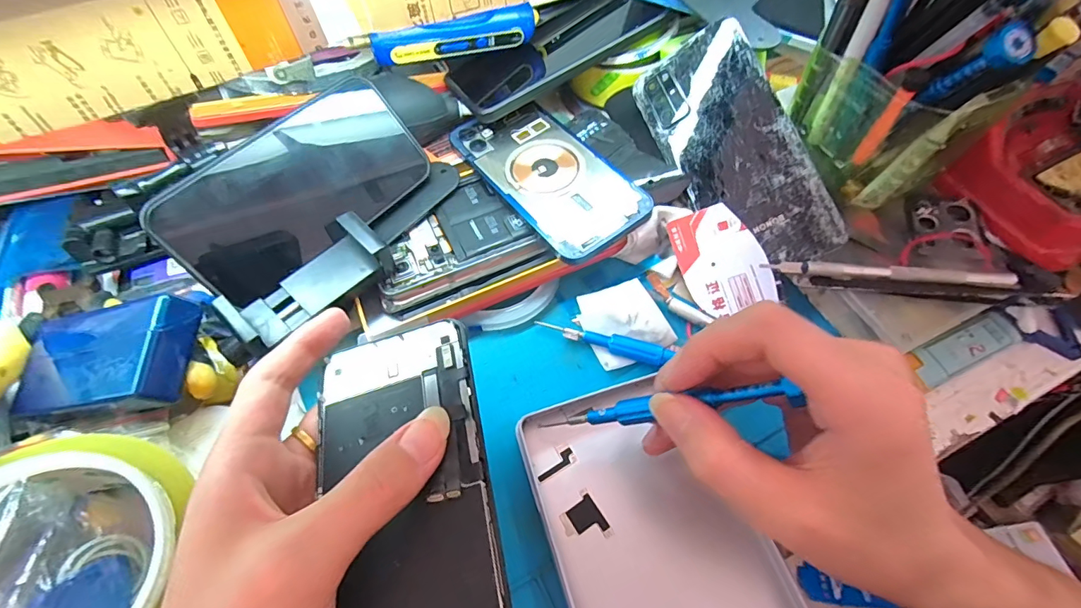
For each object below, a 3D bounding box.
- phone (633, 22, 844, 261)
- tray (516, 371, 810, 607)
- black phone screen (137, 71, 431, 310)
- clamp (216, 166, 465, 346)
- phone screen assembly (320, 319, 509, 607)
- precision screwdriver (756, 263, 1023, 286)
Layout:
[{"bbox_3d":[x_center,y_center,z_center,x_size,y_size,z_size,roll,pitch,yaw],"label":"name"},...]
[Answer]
[{"bbox_3d":[0.118,-0.093,0.287,0.069,0.009,0.151,-27,81,24],"label":"phone"},{"bbox_3d":[0.062,0.125,0.218,0.102,0.018,0.183,-16,62,-9],"label":"tray"},{"bbox_3d":[-0.135,-0.068,0.268,0.140,0.008,0.072,-46,113,-25],"label":"black phone screen"},{"bbox_3d":[-0.101,-0.035,0.269,0.038,0.034,0.167,32,66,16],"label":"clamp"},{"bbox_3d":[-0.051,0.073,0.179,0.066,0.011,0.141,-13,57,-7],"label":"phone screen assembly"},{"bbox_3d":[0.195,-0.019,0.263,0.131,0.008,0.009,6,61,3],"label":"precision screwdriver"}]

